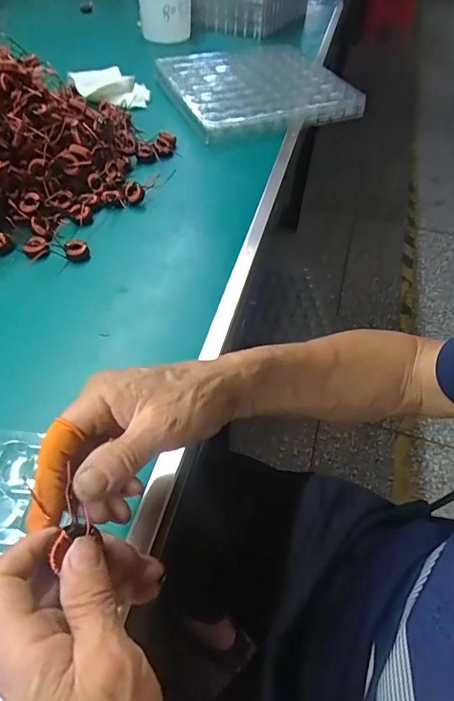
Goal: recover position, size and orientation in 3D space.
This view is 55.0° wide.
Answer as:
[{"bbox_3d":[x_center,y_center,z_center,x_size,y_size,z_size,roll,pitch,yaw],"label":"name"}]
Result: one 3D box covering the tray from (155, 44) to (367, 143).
[{"bbox_3d":[0.047,-0.488,0.786,0.291,0.027,0.337,-15,54,-16],"label":"tray"}]

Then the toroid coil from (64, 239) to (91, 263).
[{"bbox_3d":[-0.173,-0.116,0.501,0.027,0.010,0.030,-12,53,-14],"label":"toroid coil"}]

